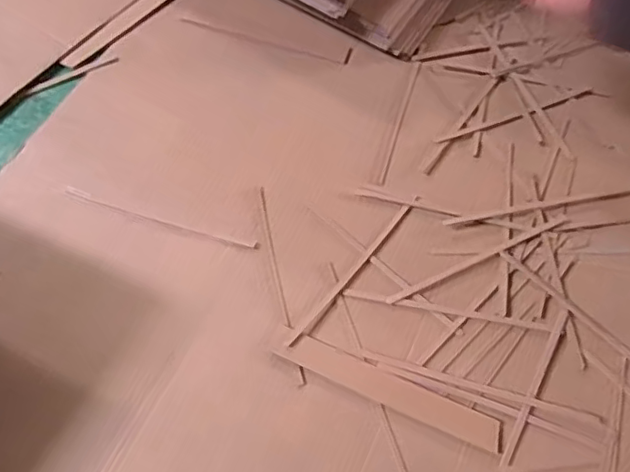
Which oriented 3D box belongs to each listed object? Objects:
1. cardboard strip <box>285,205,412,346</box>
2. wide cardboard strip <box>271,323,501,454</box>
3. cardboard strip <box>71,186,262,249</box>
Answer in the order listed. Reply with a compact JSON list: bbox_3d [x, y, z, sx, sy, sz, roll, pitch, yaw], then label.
[{"bbox_3d":[0.047,0.033,0.616,0.009,0.005,0.231,37,69,14],"label":"cardboard strip"},{"bbox_3d":[0.069,0.150,0.555,0.235,0.004,0.032,23,66,8],"label":"wide cardboard strip"},{"bbox_3d":[-0.175,-0.020,0.632,0.231,0.004,0.011,16,65,5],"label":"cardboard strip"}]

